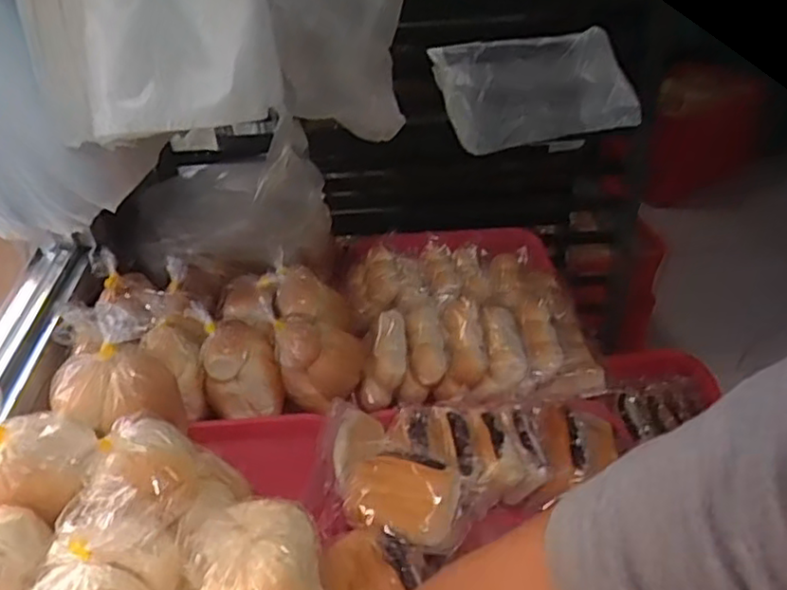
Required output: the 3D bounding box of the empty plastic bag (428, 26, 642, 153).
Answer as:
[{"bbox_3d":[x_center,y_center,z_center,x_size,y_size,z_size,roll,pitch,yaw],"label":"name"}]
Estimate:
[{"bbox_3d":[0.195,-0.290,0.938,0.261,0.144,0.048,-6,-2,13],"label":"empty plastic bag"}]

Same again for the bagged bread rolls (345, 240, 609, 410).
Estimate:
[{"bbox_3d":[0.095,0.025,0.841,0.287,0.051,0.292,-3,37,2],"label":"bagged bread rolls"}]

